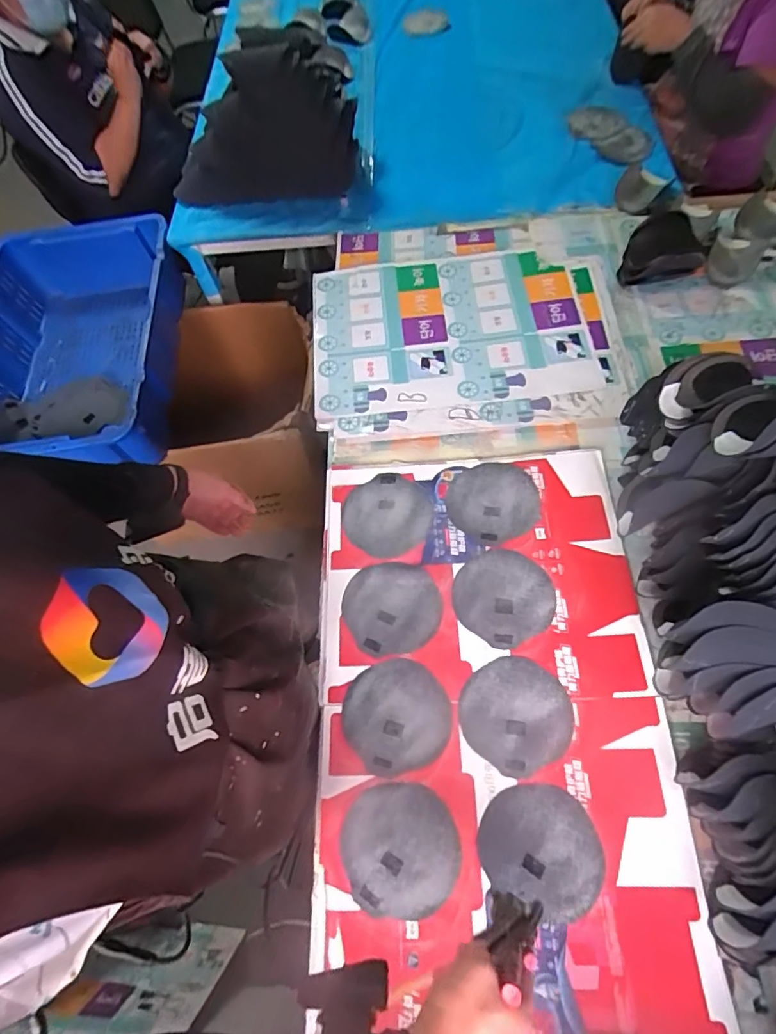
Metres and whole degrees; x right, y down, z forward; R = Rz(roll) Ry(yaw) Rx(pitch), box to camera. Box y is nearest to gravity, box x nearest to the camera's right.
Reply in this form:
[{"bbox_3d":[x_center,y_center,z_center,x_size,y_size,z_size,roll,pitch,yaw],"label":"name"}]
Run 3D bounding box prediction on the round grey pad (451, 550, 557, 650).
[{"bbox_3d":[0.175,0.118,0.751,0.141,0.007,0.142,-1,64,2],"label":"round grey pad"}]

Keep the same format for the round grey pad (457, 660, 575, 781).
[{"bbox_3d":[0.176,0.269,0.685,0.142,0.005,0.145,-1,64,2],"label":"round grey pad"}]

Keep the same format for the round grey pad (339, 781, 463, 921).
[{"bbox_3d":[0.016,0.413,0.621,0.145,0.010,0.139,-1,64,2],"label":"round grey pad"}]

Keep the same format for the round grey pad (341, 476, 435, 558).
[{"bbox_3d":[0.000,-0.008,0.823,0.143,0.007,0.143,-1,64,2],"label":"round grey pad"}]

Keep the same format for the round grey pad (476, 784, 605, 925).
[{"bbox_3d":[0.192,0.407,0.617,0.146,0.004,0.131,24,67,14],"label":"round grey pad"}]

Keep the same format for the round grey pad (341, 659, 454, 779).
[{"bbox_3d":[0.012,0.272,0.688,0.147,0.010,0.139,-1,64,2],"label":"round grey pad"}]

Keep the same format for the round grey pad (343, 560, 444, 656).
[{"bbox_3d":[0.007,0.135,0.756,0.140,0.010,0.139,-1,64,2],"label":"round grey pad"}]

